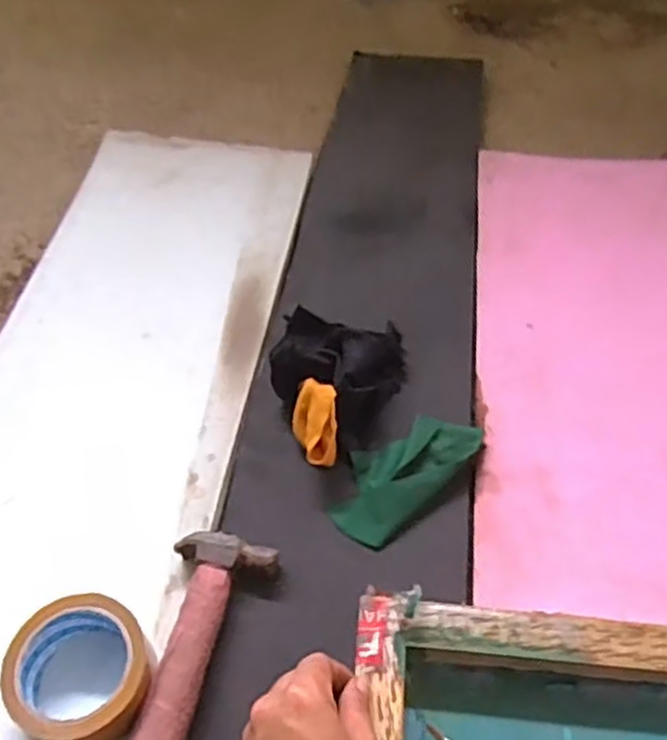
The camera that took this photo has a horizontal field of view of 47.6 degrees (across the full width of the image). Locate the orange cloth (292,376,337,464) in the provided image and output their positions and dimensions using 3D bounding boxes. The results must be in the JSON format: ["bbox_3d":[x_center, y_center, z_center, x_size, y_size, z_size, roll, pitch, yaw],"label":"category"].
[{"bbox_3d":[-0.017,0.047,0.689,0.048,0.016,0.076,-1,80,37],"label":"orange cloth"}]

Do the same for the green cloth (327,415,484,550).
[{"bbox_3d":[0.061,0.088,0.678,0.072,0.020,0.149,39,61,25],"label":"green cloth"}]

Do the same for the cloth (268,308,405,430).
[{"bbox_3d":[0.004,-0.008,0.735,0.129,0.052,0.119,7,53,4],"label":"cloth"}]

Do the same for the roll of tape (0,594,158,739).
[{"bbox_3d":[-0.187,0.226,0.562,0.105,0.047,0.100,1,53,-1],"label":"roll of tape"}]

